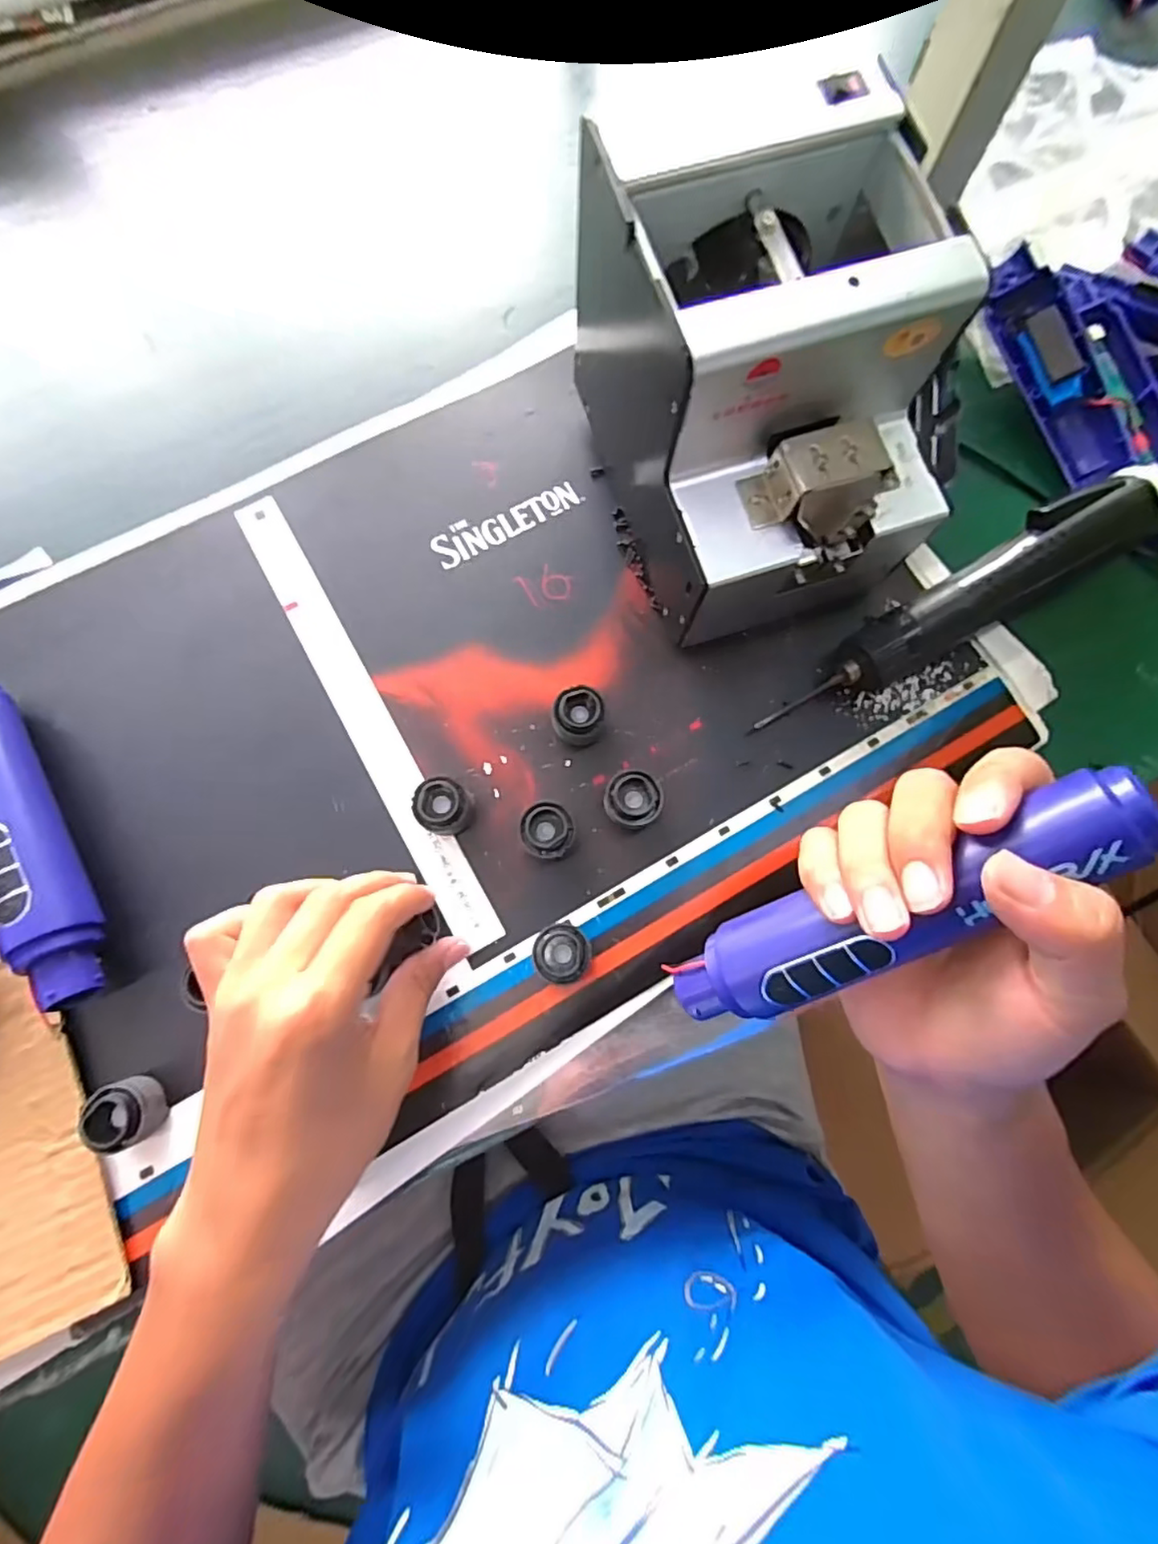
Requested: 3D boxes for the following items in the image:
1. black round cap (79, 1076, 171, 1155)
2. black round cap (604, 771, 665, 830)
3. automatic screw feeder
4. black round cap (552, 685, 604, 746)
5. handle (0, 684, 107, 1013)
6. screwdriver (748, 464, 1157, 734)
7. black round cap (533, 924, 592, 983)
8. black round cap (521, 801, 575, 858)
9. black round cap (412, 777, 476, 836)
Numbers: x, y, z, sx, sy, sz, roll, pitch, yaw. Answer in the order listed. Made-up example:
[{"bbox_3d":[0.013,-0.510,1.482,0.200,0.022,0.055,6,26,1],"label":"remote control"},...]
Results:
[{"bbox_3d":[-0.208,0.158,0.293,0.030,0.019,0.028,0,78,-1],"label":"black round cap"},{"bbox_3d":[0.028,0.014,0.332,0.029,0.027,0.028,0,78,-1],"label":"black round cap"},{"bbox_3d":[0.089,-0.174,0.310,0.126,0.151,0.165,-19,79,-5],"label":"automatic screw feeder"},{"bbox_3d":[0.000,-0.030,0.341,0.027,0.028,0.025,0,77,-1],"label":"black round cap"},{"bbox_3d":[-0.279,0.031,0.316,0.030,0.035,0.175,-30,80,-7],"label":"handle"},{"bbox_3d":[0.213,-0.094,0.348,0.263,0.049,0.040,-30,80,-7],"label":"screwdriver"},{"bbox_3d":[-0.009,0.091,0.318,0.028,0.017,0.027,0,78,-1],"label":"black round cap"},{"bbox_3d":[-0.016,0.031,0.328,0.026,0.025,0.028,0,78,-1],"label":"black round cap"},{"bbox_3d":[-0.071,0.018,0.330,0.027,0.024,0.026,0,78,-1],"label":"black round cap"}]

